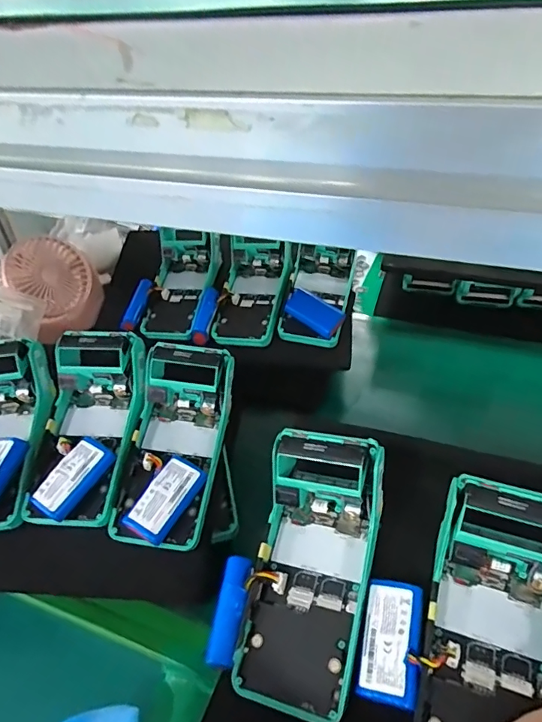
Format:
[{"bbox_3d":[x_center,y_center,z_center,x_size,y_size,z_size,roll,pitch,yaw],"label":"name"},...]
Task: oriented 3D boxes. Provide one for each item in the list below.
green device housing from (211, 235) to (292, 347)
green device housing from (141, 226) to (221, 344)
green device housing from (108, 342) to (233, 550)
[{"bbox_3d":[-0.023,-0.092,0.605,0.078,0.051,0.173,6,64,12],"label":"green device housing"},{"bbox_3d":[-0.118,-0.109,0.642,0.082,0.062,0.177,8,71,14],"label":"green device housing"},{"bbox_3d":[-0.083,0.073,0.412,0.079,0.060,0.168,3,63,9],"label":"green device housing"}]

